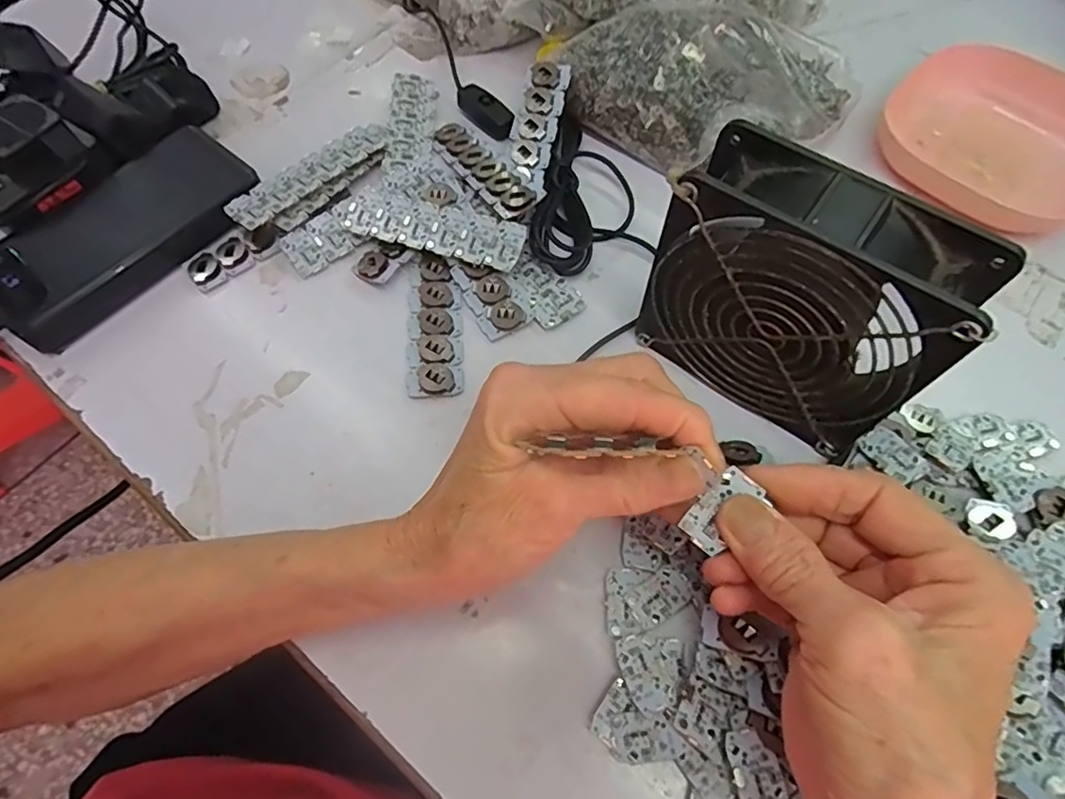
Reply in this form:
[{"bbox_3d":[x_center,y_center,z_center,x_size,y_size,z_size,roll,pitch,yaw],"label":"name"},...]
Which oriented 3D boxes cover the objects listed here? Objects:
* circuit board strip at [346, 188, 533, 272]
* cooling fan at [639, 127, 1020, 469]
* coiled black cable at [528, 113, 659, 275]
[{"bbox_3d":[-0.058,-0.100,0.333,0.108,0.007,0.028,17,66,9],"label":"circuit board strip"},{"bbox_3d":[0.114,-0.040,0.256,0.115,0.117,0.042,35,70,16],"label":"cooling fan"},{"bbox_3d":[0.026,-0.130,0.355,0.074,0.019,0.117,-14,65,-5],"label":"coiled black cable"}]

